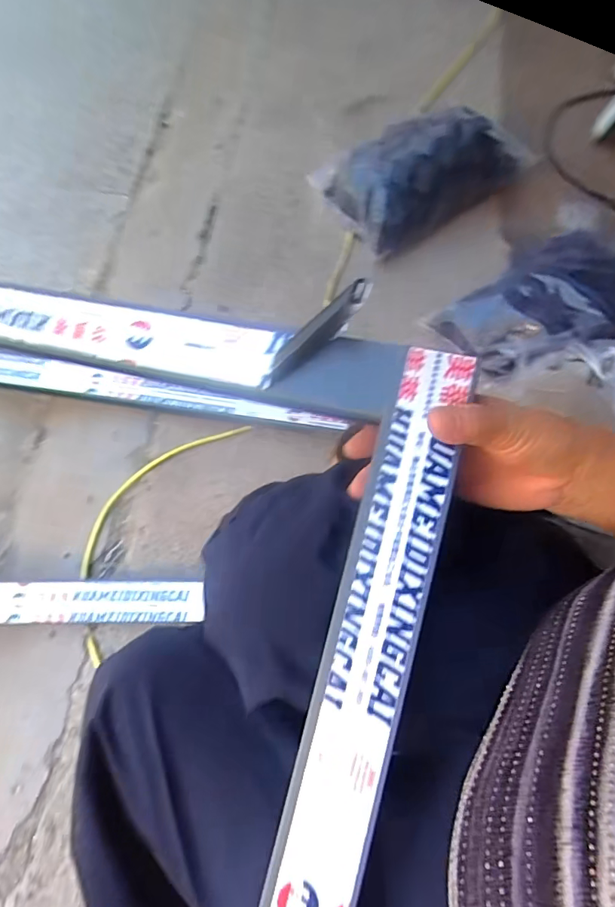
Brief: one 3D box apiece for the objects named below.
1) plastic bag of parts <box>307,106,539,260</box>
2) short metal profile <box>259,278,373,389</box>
[{"bbox_3d":[0.229,-0.583,0.972,0.393,0.105,0.243,-35,73,-12],"label":"plastic bag of parts"},{"bbox_3d":[0.005,-0.073,0.305,0.091,0.012,0.019,-41,71,15],"label":"short metal profile"}]

